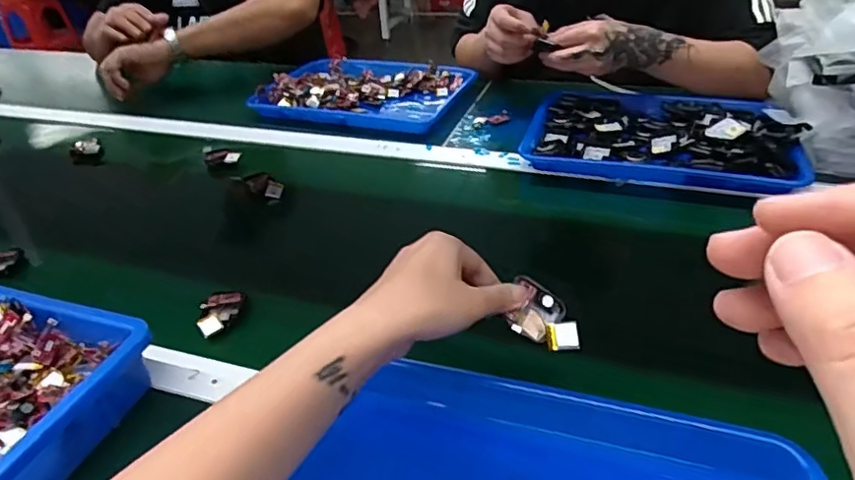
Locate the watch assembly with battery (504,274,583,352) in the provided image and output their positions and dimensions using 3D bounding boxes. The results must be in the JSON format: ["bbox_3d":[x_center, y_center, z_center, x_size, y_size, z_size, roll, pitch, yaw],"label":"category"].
[{"bbox_3d":[0.079,0.053,0.400,0.054,0.018,0.036,36,78,-2],"label":"watch assembly with battery"}]

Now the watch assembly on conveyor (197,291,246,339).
[{"bbox_3d":[-0.197,0.067,0.549,0.032,0.016,0.061,4,36,11],"label":"watch assembly on conveyor"}]

